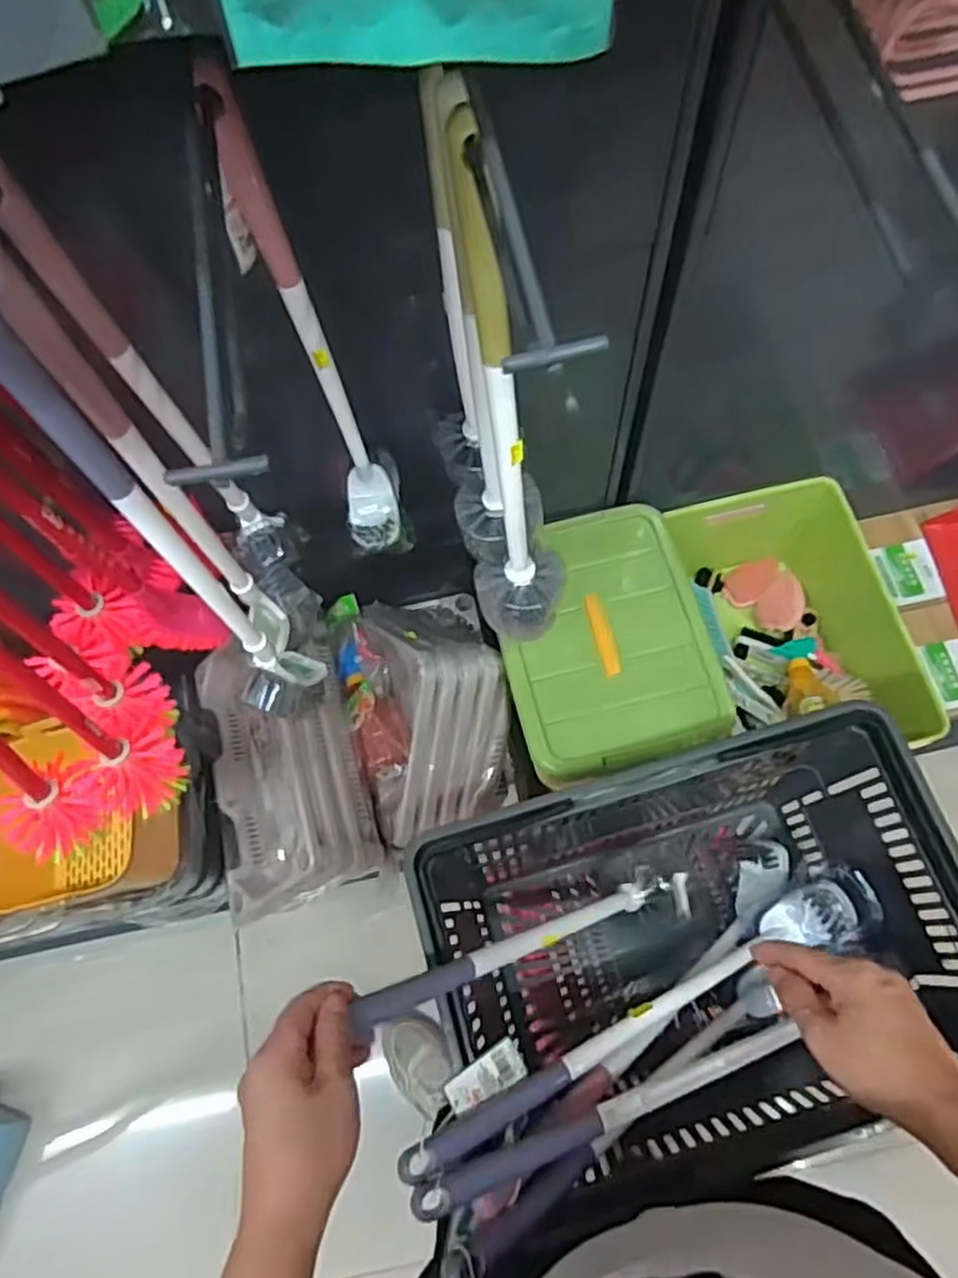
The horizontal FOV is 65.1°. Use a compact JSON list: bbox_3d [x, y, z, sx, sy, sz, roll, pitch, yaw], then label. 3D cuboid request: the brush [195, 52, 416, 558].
[{"bbox_3d":[-0.126,-0.209,0.620,0.063,0.474,0.074,-16,69,-4],"label":"brush"}]

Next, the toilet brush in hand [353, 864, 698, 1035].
[{"bbox_3d":[0.064,0.281,0.695,0.437,0.037,0.047,0,61,-44],"label":"toilet brush in hand"}]

